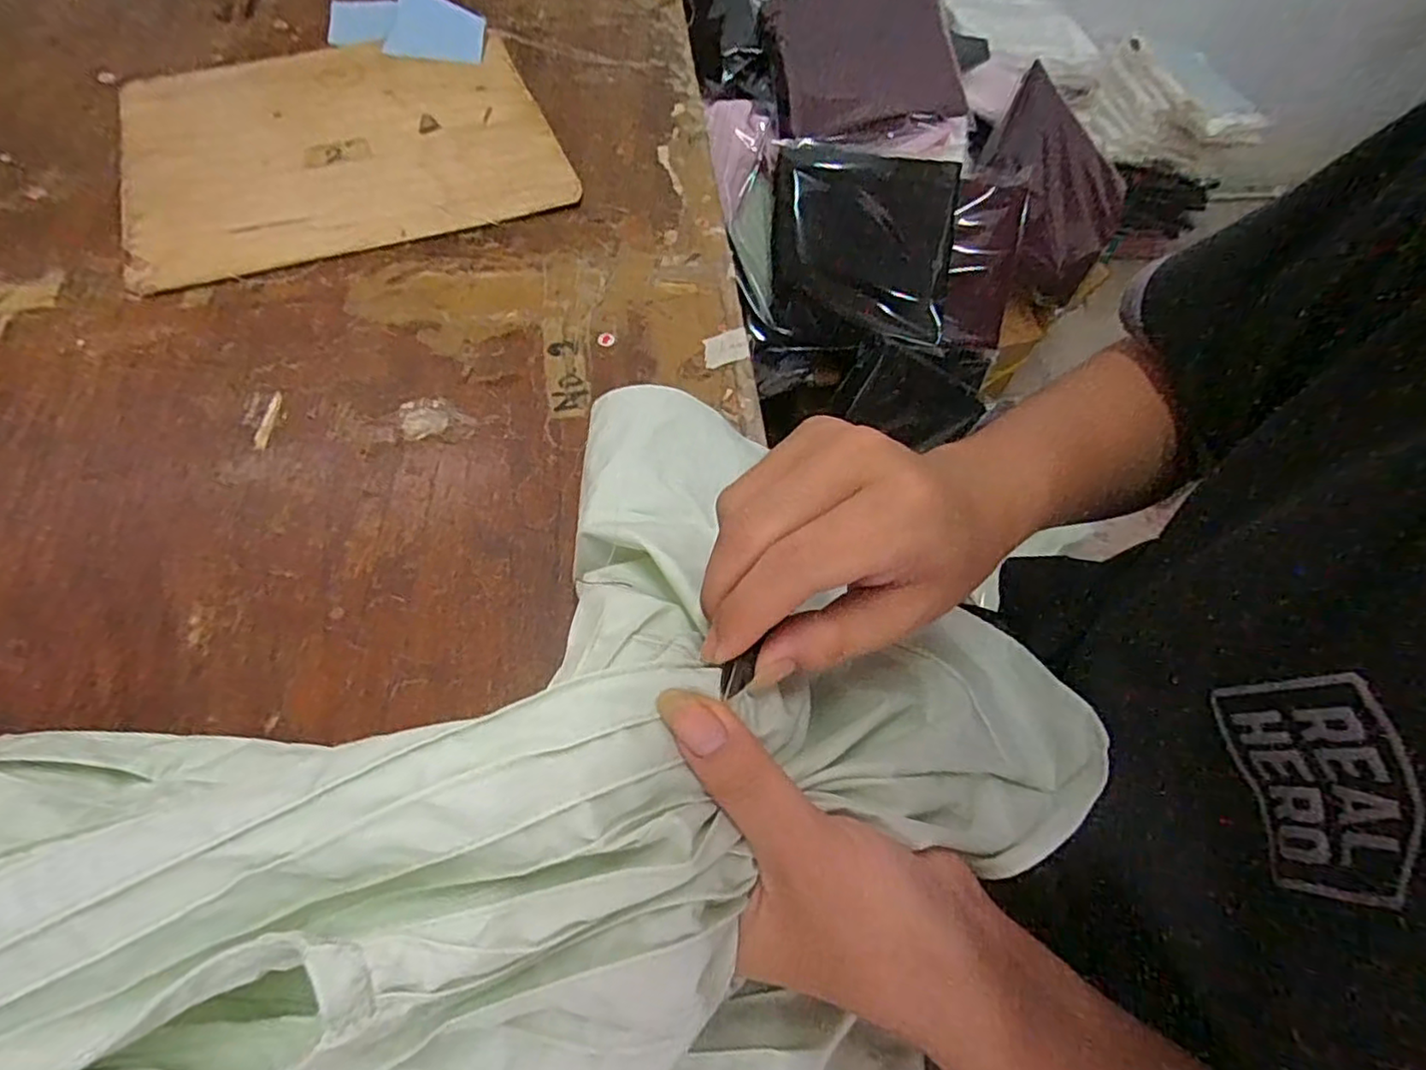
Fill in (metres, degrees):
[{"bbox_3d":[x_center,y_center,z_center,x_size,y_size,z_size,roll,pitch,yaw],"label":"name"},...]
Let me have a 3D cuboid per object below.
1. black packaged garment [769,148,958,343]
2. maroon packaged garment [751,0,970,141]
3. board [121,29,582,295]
[{"bbox_3d":[0.228,-0.439,0.980,0.276,0.060,0.253,5,105,-2],"label":"black packaged garment"},{"bbox_3d":[0.233,-0.727,0.978,0.301,0.048,0.292,-5,85,-3],"label":"maroon packaged garment"},{"bbox_3d":[-0.273,-0.295,0.476,0.284,0.008,0.251,-18,64,-13],"label":"board"}]

